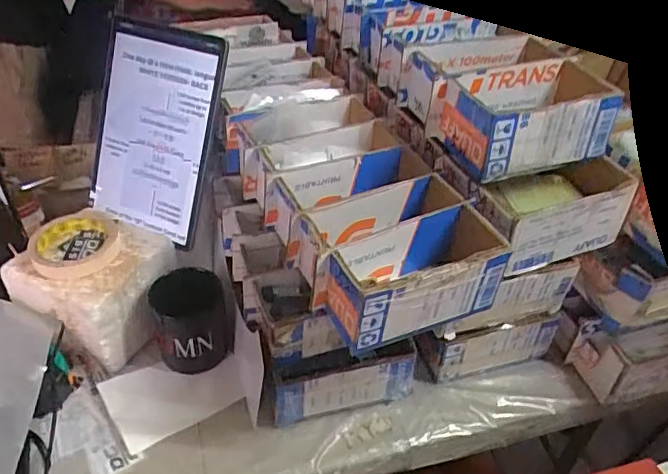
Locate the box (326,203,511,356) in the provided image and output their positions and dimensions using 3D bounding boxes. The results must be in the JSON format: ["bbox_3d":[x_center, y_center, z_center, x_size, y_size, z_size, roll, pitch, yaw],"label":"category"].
[{"bbox_3d":[0.076,0.032,0.506,0.171,0.072,0.076,-16,43,-22],"label":"box"}]

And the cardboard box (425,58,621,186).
[{"bbox_3d":[0.192,-0.118,0.591,0.160,0.082,0.099,-10,41,-16],"label":"cardboard box"}]

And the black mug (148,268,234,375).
[{"bbox_3d":[-0.165,0.097,0.649,0.078,0.097,0.080,2,40,-2],"label":"black mug"}]

